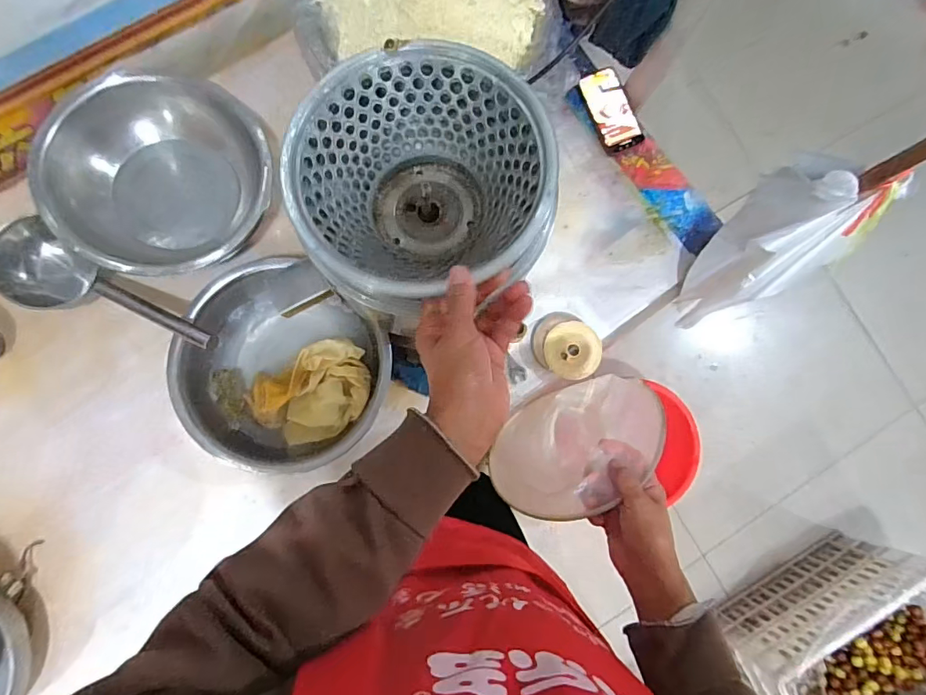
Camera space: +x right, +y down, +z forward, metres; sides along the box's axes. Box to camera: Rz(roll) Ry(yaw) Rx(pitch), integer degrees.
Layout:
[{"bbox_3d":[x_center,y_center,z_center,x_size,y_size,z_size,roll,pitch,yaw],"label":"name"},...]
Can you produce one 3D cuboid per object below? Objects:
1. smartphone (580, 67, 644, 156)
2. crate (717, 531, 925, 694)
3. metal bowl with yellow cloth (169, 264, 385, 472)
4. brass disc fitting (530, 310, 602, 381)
[{"bbox_3d":[0.277,-0.442,0.911,0.077,0.011,0.153,-23,86,-7],"label":"smartphone"},{"bbox_3d":[0.935,0.749,1.172,0.498,0.305,0.360,-29,86,-7],"label":"crate"},{"bbox_3d":[-0.284,0.044,0.784,0.294,0.106,0.275,1,83,-4],"label":"metal bowl with yellow cloth"},{"bbox_3d":[0.177,-0.004,0.843,0.119,0.029,0.106,29,82,-1],"label":"brass disc fitting"}]

